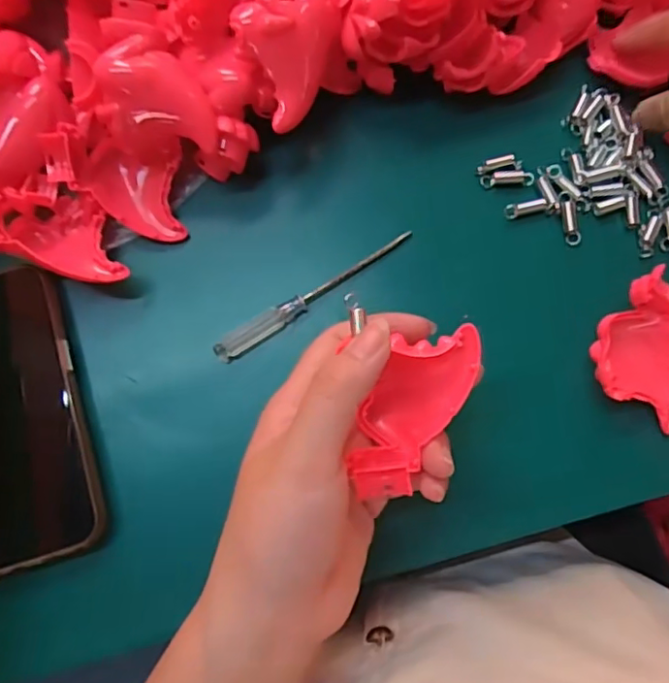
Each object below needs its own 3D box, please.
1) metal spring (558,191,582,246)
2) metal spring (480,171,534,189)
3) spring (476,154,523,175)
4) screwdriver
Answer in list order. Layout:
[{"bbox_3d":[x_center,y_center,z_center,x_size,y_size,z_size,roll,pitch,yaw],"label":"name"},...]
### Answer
[{"bbox_3d":[0.125,-0.066,0.313,0.007,0.006,0.029,-10,80,-1],"label":"metal spring"},{"bbox_3d":[0.094,-0.088,0.318,0.027,0.007,0.007,-1,79,1],"label":"metal spring"},{"bbox_3d":[0.089,-0.096,0.317,0.023,0.005,0.007,-6,79,0],"label":"spring"},{"bbox_3d":[-0.010,-0.024,0.310,0.118,0.008,0.010,-32,81,-5],"label":"screwdriver"}]

